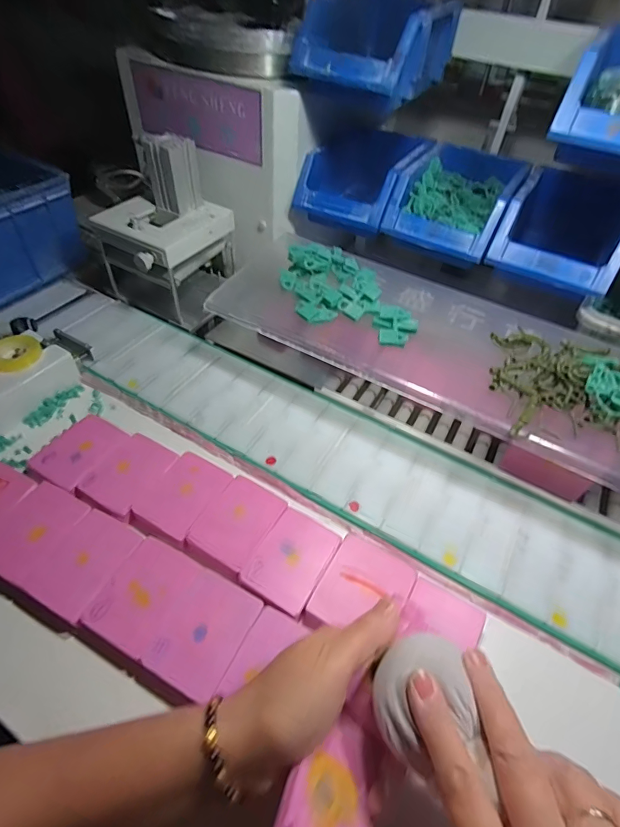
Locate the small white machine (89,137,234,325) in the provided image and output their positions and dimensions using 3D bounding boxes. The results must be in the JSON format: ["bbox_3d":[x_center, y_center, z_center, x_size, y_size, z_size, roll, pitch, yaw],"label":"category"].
[{"bbox_3d":[-0.191,-0.238,0.554,0.141,0.187,0.166,24,48,16],"label":"small white machine"}]

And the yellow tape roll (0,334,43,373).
[{"bbox_3d":[-0.318,-0.064,0.457,0.053,0.015,0.053,2,50,-2],"label":"yellow tape roll"}]

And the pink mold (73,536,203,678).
[{"bbox_3d":[-0.133,0.147,0.336,0.058,0.022,0.085,22,47,14],"label":"pink mold"}]

